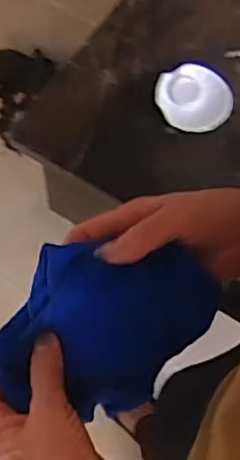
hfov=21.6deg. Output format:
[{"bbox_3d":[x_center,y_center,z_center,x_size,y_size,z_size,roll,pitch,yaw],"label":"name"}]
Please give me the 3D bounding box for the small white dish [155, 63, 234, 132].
[{"bbox_3d":[0.089,-0.158,0.751,0.077,0.025,0.084,-30,71,-14],"label":"small white dish"}]

